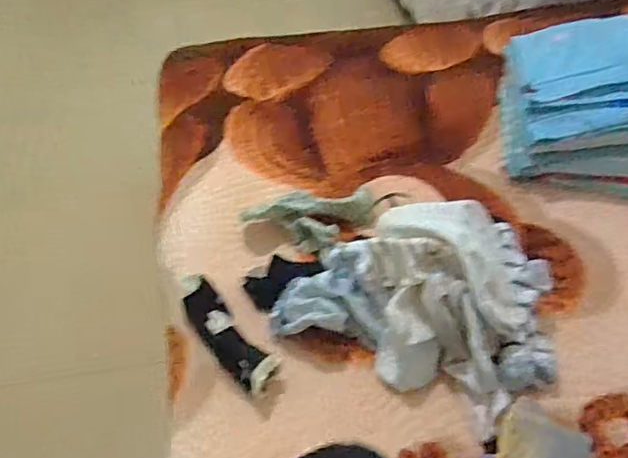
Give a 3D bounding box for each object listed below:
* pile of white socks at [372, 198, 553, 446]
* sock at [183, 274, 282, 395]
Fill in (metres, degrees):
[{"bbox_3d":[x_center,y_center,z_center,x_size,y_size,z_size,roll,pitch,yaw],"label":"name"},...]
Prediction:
[{"bbox_3d":[0.181,0.099,0.756,0.236,0.134,0.275,1,44,2],"label":"pile of white socks"},{"bbox_3d":[-0.117,0.121,0.769,0.051,0.050,0.211,-28,51,-25],"label":"sock"}]

